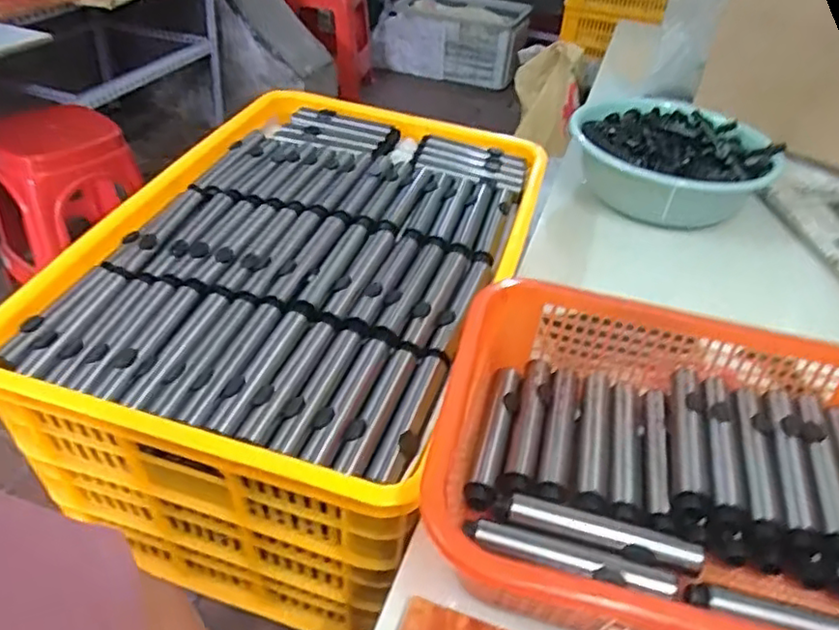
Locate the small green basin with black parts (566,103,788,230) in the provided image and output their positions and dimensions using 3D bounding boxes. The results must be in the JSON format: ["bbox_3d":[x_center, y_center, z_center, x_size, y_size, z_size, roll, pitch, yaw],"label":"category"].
[{"bbox_3d":[0.380,-0.235,0.968,0.296,0.104,0.228,31,45,27],"label":"small green basin with black parts"}]

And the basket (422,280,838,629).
[{"bbox_3d":[0.219,0.117,0.474,0.393,0.069,0.286,12,44,8],"label":"basket"}]

